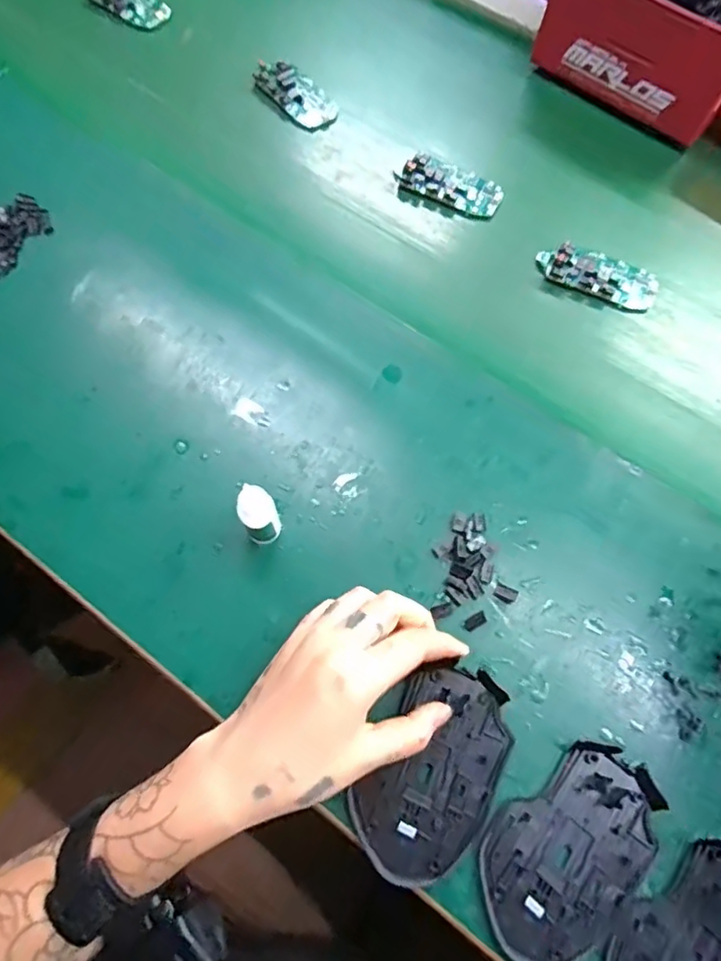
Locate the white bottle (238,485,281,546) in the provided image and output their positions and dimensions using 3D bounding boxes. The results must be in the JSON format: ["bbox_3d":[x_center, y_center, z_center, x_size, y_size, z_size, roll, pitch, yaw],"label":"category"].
[{"bbox_3d":[-0.062,0.022,0.355,0.021,0.058,0.020,-19,70,-9],"label":"white bottle"}]

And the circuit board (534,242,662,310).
[{"bbox_3d":[0.199,-0.172,0.481,0.098,0.015,0.045,21,69,6],"label":"circuit board"}]

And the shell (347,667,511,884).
[{"bbox_3d":[0.042,0.164,0.325,0.067,0.012,0.114,32,71,10],"label":"shell"}]

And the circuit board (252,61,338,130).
[{"bbox_3d":[-0.062,-0.369,0.549,0.053,0.010,0.096,-41,75,-16],"label":"circuit board"}]

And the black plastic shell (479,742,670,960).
[{"bbox_3d":[0.116,0.203,0.314,0.114,0.009,0.073,-40,75,-15],"label":"black plastic shell"}]

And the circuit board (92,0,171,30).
[{"bbox_3d":[-0.243,-0.499,0.594,0.094,0.014,0.042,30,68,8],"label":"circuit board"}]

